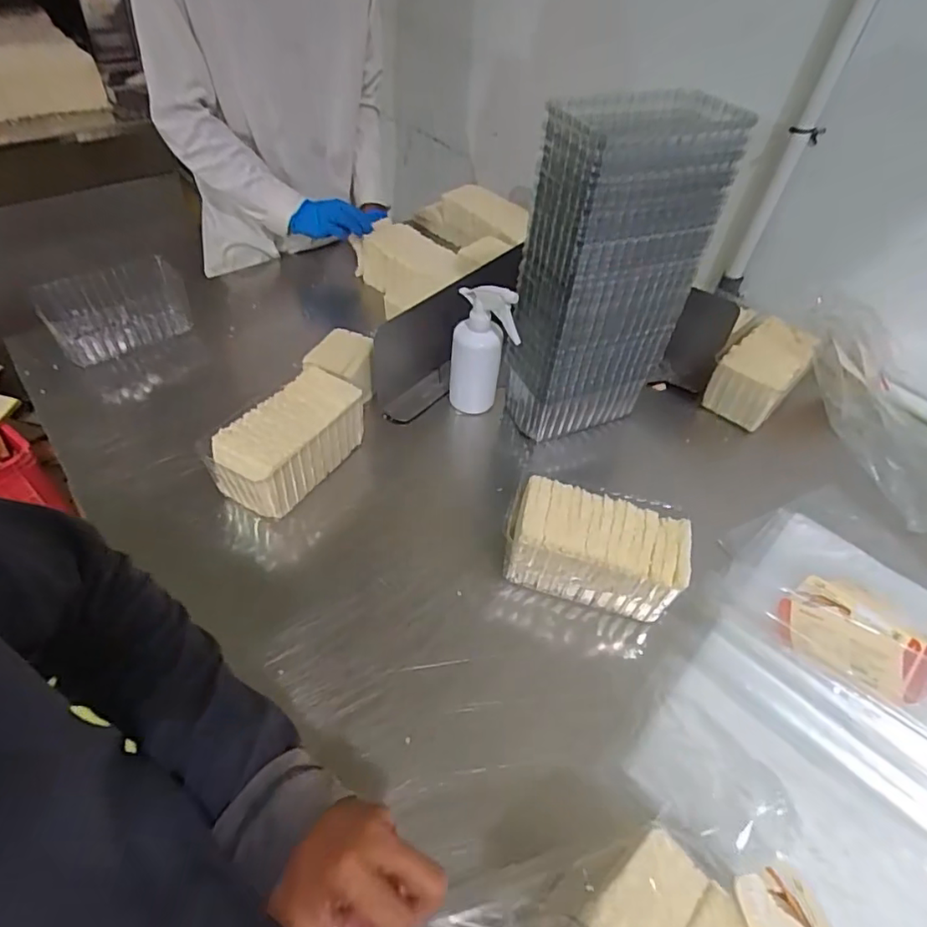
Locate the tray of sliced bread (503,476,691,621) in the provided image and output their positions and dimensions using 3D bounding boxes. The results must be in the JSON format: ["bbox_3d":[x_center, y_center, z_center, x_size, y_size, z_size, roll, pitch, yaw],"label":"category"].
[{"bbox_3d":[0.158,0.102,0.671,0.199,0.098,0.115,15,48,8],"label":"tray of sliced bread"}]

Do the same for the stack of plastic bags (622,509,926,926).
[{"bbox_3d":[0.411,0.263,0.580,0.317,0.020,0.444,34,54,23],"label":"stack of plastic bags"}]

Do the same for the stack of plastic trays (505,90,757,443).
[{"bbox_3d":[0.188,-0.216,0.755,0.222,0.443,0.121,-9,49,-13],"label":"stack of plastic trays"}]

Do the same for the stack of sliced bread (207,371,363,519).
[{"bbox_3d":[-0.231,-0.020,0.755,0.109,0.115,0.205,27,51,18],"label":"stack of sliced bread"}]

